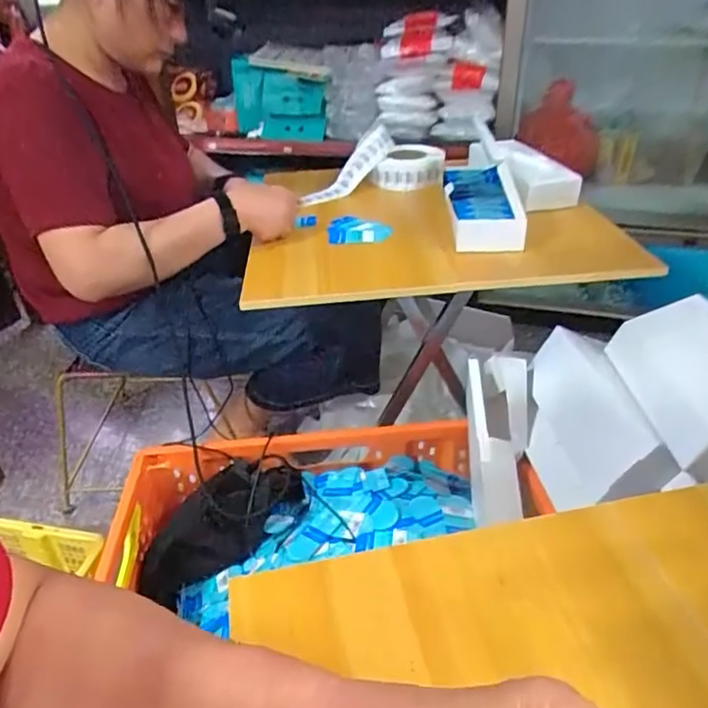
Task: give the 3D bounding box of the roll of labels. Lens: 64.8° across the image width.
[{"bbox_3d":[0.045,-0.391,1.151,0.291,0.101,0.133,-5,34,-2],"label":"roll of labels"}]

